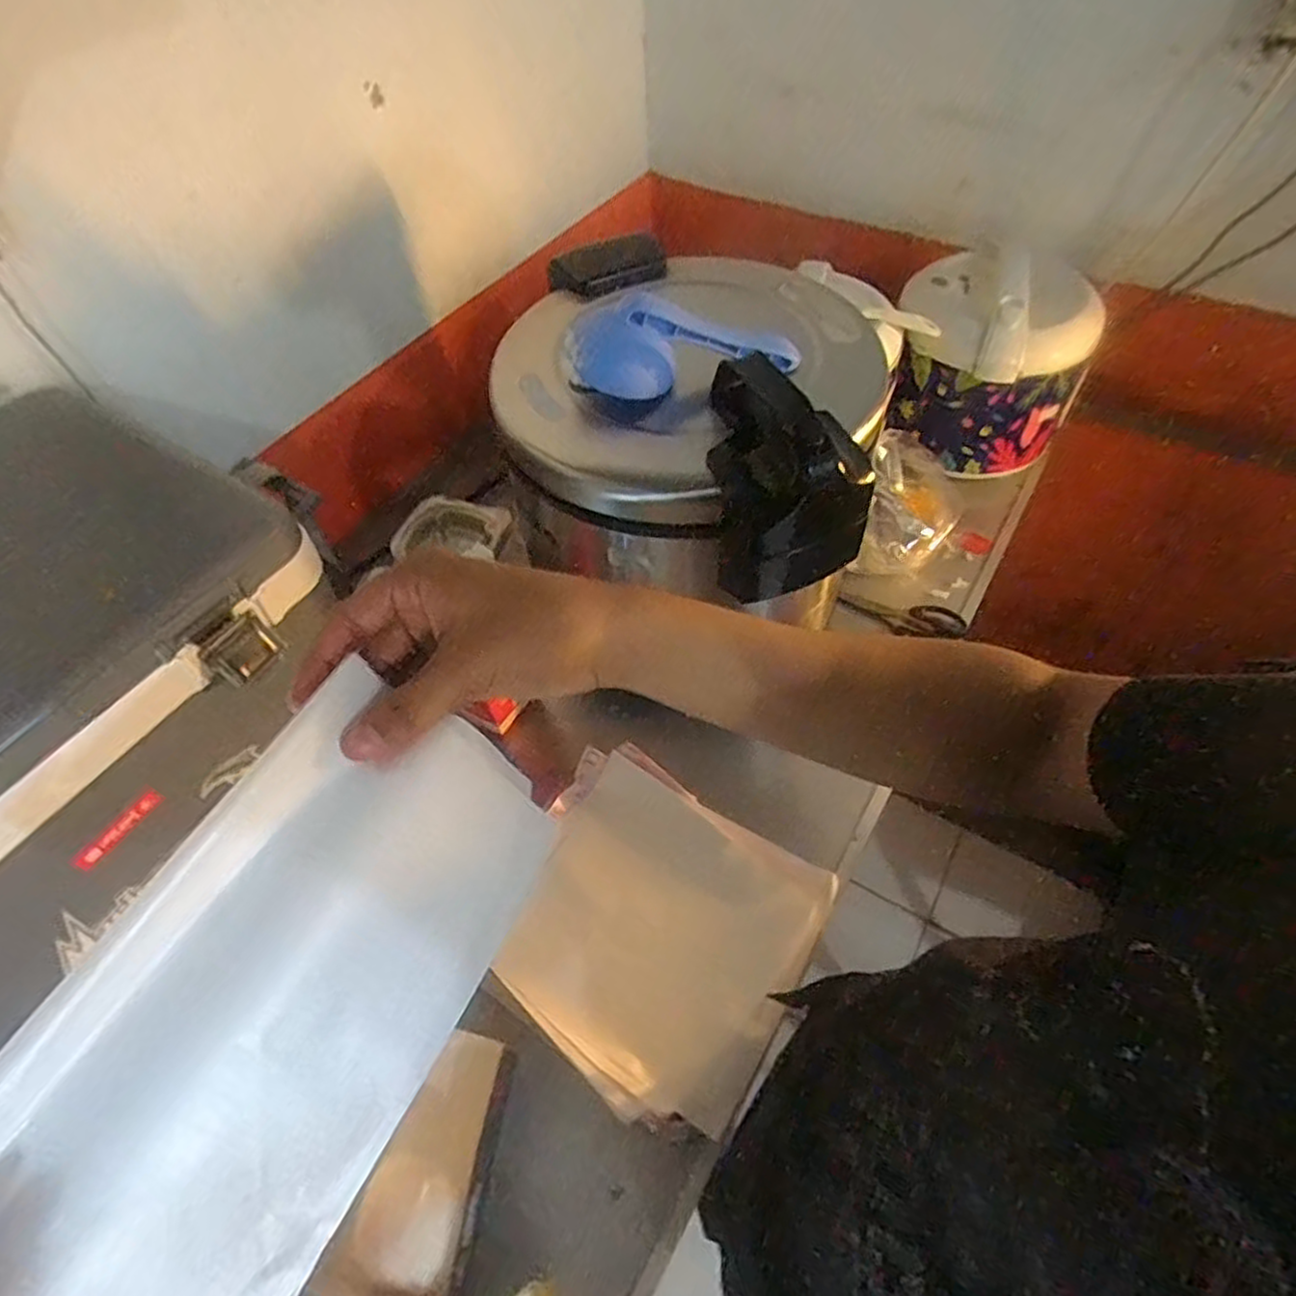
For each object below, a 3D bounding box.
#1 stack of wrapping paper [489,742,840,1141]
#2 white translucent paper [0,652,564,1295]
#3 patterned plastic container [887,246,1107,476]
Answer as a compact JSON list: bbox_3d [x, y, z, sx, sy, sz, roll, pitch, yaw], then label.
[{"bbox_3d":[-0.003,0.263,0.709,0.292,0.040,0.264,28,60,21],"label":"stack of wrapping paper"},{"bbox_3d":[-0.140,0.136,0.282,0.128,0.024,0.243,41,57,-16],"label":"white translucent paper"},{"bbox_3d":[0.455,-0.389,0.987,0.228,0.215,0.198,18,57,15],"label":"patterned plastic container"}]

